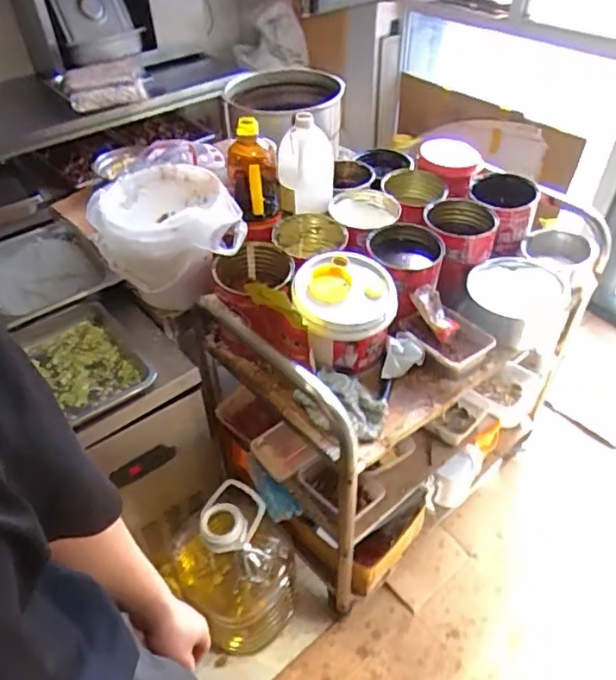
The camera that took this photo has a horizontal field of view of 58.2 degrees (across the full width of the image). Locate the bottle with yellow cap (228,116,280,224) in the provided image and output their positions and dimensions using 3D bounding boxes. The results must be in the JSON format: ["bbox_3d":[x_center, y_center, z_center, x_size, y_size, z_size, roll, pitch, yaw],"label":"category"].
[{"bbox_3d":[-0.122,-0.372,1.248,0.111,0.239,0.127,-8,45,-5],"label":"bottle with yellow cap"}]

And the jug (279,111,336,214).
[{"bbox_3d":[-0.004,-0.412,1.311,0.129,0.210,0.094,-4,45,-1],"label":"jug"}]

